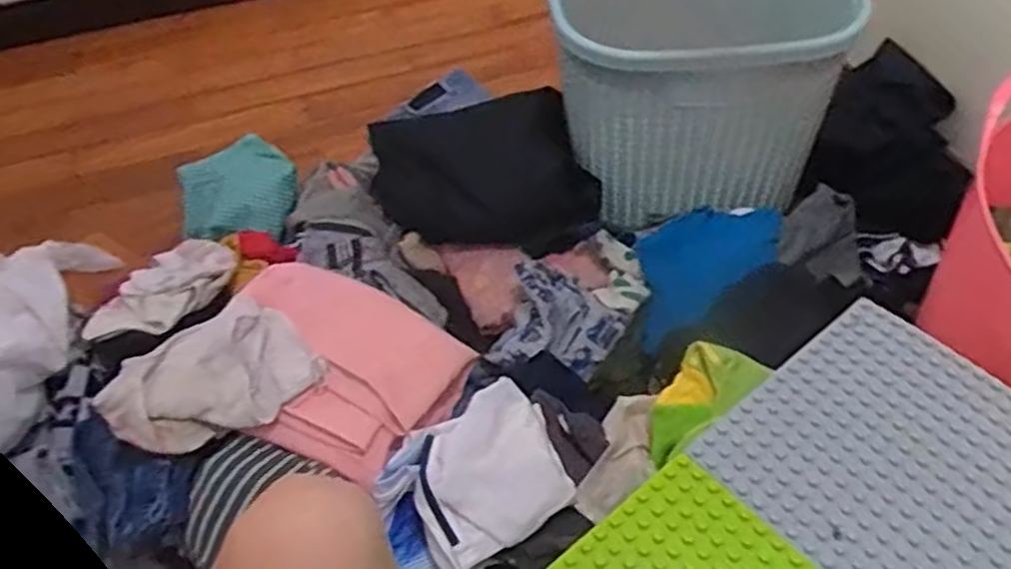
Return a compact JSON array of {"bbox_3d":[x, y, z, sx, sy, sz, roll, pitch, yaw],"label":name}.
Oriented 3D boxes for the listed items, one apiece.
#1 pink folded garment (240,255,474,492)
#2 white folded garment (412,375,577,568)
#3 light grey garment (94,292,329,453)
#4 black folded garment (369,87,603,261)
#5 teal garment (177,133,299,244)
[{"bbox_3d":[-0.198,0.087,0.920,0.276,0.034,0.227,28,48,9],"label":"pink folded garment"},{"bbox_3d":[-0.021,0.207,0.851,0.166,0.035,0.156,-31,67,-7],"label":"white folded garment"},{"bbox_3d":[-0.334,0.098,0.879,0.210,0.054,0.169,-33,55,-22],"label":"light grey garment"},{"bbox_3d":[-0.032,-0.164,1.176,0.344,0.235,0.077,1,16,7],"label":"black folded garment"},{"bbox_3d":[-0.429,-0.145,1.276,0.184,0.101,0.123,-35,56,-24],"label":"teal garment"}]

